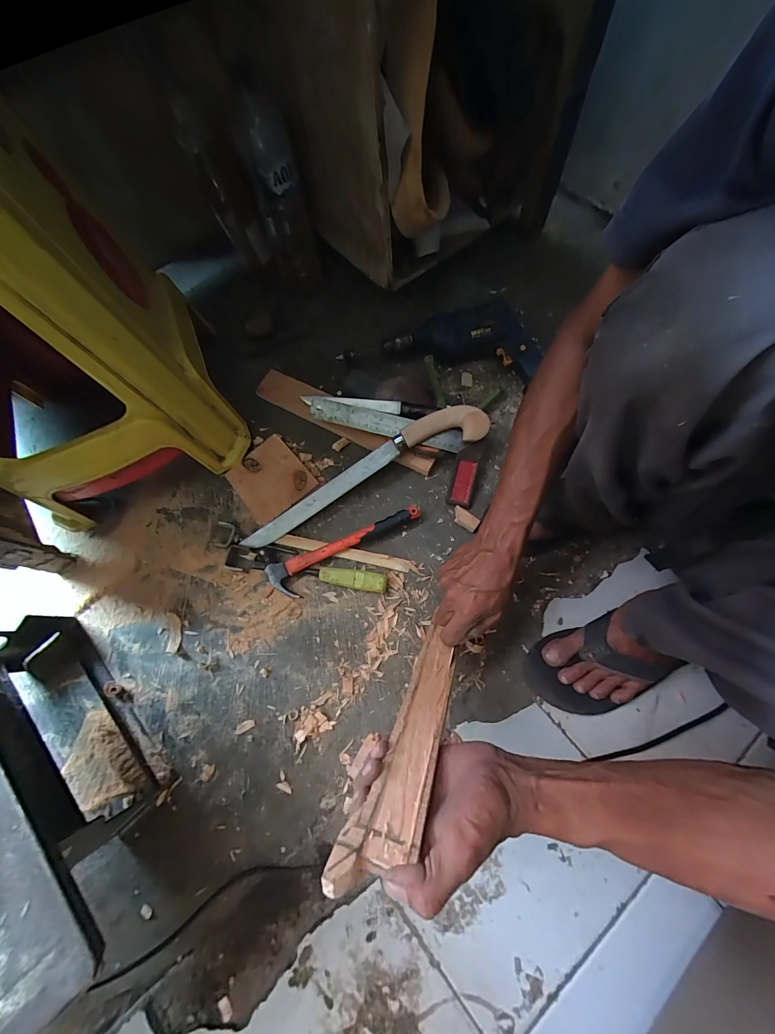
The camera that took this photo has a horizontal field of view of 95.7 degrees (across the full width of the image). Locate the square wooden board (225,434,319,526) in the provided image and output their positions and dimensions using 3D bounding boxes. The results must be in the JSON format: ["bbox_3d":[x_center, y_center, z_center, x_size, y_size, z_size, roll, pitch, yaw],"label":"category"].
[{"bbox_3d":[-0.207,-0.070,0.614,0.119,0.014,0.129,-39,77,-10],"label":"square wooden board"}]

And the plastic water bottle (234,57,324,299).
[{"bbox_3d":[-0.178,-0.538,0.592,0.076,0.283,0.074,-13,71,-2],"label":"plastic water bottle"}]

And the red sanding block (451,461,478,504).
[{"bbox_3d":[0.130,-0.060,0.593,0.032,0.014,0.070,16,87,8],"label":"red sanding block"}]

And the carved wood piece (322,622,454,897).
[{"bbox_3d":[0.028,0.202,0.346,0.049,0.274,0.020,25,114,11],"label":"carved wood piece"}]

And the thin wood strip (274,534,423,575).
[{"bbox_3d":[-0.065,0.060,0.576,0.236,0.009,0.018,12,87,4],"label":"thin wood strip"}]

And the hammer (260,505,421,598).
[{"bbox_3d":[-0.066,0.057,0.573,0.261,0.029,0.083,-17,71,-3],"label":"hammer"}]

